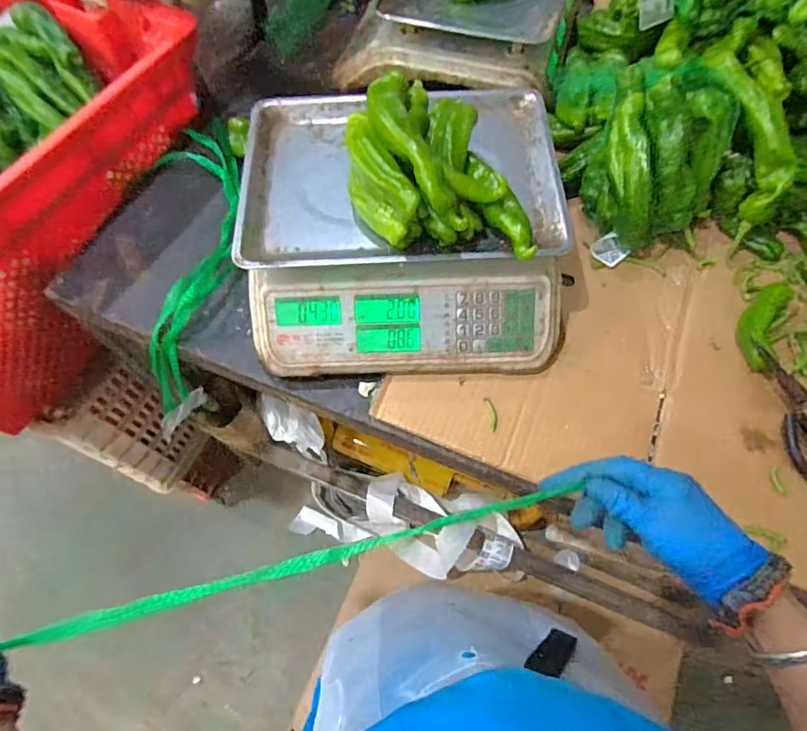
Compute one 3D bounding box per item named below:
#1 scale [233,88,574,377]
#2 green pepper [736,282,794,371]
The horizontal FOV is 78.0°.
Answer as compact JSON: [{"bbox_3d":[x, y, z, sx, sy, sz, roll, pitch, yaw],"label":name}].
[{"bbox_3d":[-0.003,-0.157,0.567,0.335,0.102,0.322,-4,65,-2],"label":"scale"},{"bbox_3d":[0.405,-0.049,0.564,0.034,0.027,0.110,29,69,13],"label":"green pepper"}]

